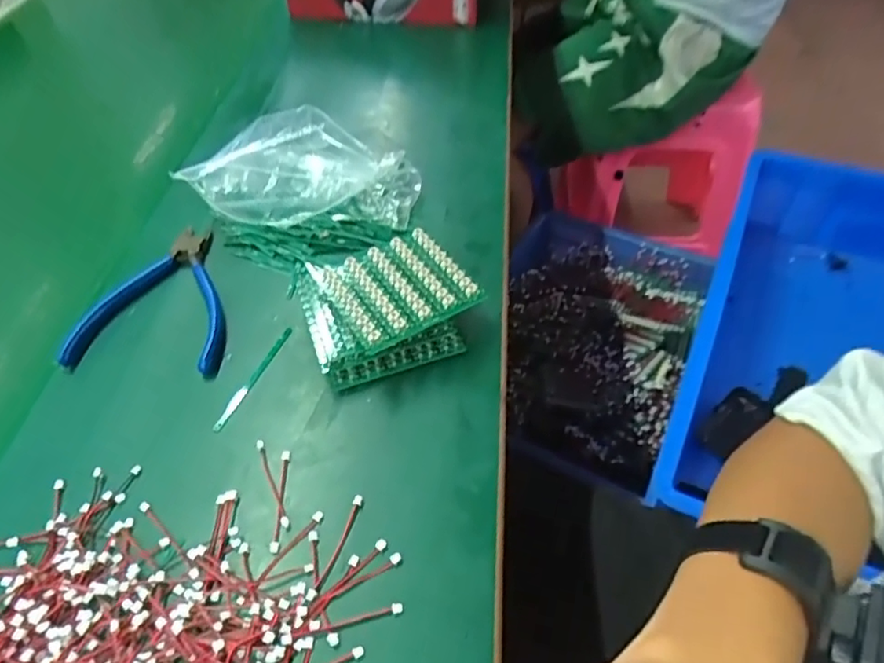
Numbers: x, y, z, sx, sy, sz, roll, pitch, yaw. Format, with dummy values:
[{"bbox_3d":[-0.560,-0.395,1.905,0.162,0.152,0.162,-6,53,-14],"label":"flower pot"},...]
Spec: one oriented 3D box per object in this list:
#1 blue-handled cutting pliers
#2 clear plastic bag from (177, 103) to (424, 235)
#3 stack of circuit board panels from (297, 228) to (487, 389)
[{"bbox_3d":[-0.193,-0.026,0.425,0.102,0.015,0.128,2,50,4],"label":"blue-handled cutting pliers"},{"bbox_3d":[-0.107,-0.122,0.463,0.172,0.062,0.082,0,49,2],"label":"clear plastic bag"},{"bbox_3d":[-0.037,-0.018,0.402,0.107,0.038,0.088,-16,51,-11],"label":"stack of circuit board panels"}]

